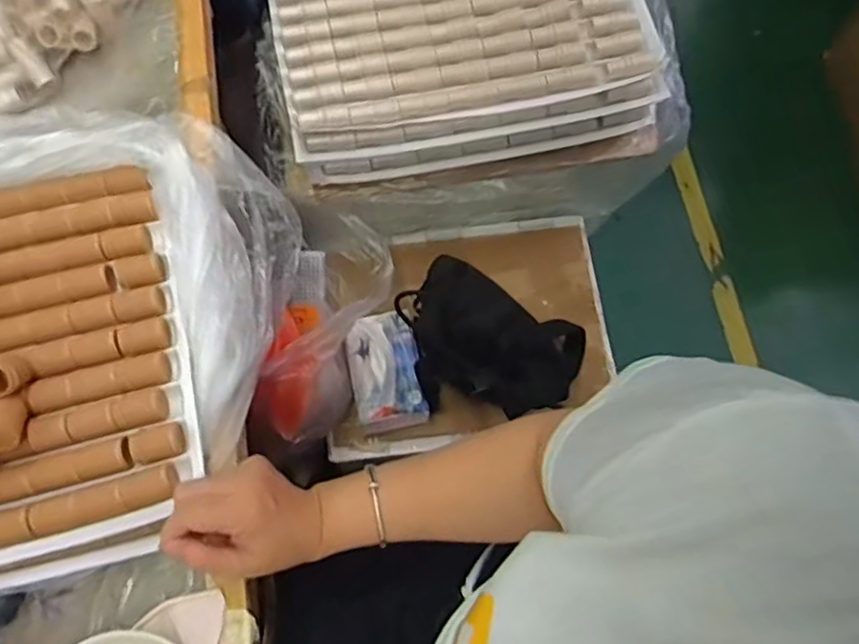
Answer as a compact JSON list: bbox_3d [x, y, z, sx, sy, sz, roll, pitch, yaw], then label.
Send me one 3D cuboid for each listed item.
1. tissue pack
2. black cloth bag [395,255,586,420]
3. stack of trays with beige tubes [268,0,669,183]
[{"bbox_3d":[-0.058,0.064,0.846,0.090,0.070,0.145,-13,72,-4],"label":"tissue pack"},{"bbox_3d":[0.083,0.030,0.843,0.226,0.146,0.190,27,74,8],"label":"black cloth bag"},{"bbox_3d":[0.035,-0.372,0.827,0.445,0.099,0.320,-11,72,-4],"label":"stack of trays with beige tubes"}]

